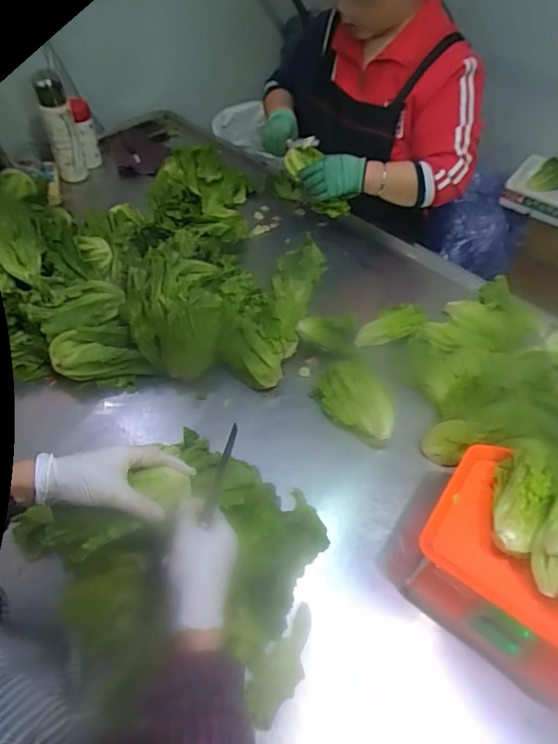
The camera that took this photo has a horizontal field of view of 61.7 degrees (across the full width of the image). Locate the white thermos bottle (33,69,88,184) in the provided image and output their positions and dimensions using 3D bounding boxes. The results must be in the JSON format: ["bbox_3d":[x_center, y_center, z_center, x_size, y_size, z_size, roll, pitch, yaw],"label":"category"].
[{"bbox_3d":[-0.525,-0.589,1.116,0.070,0.254,0.064,-16,57,-15],"label":"white thermos bottle"}]

